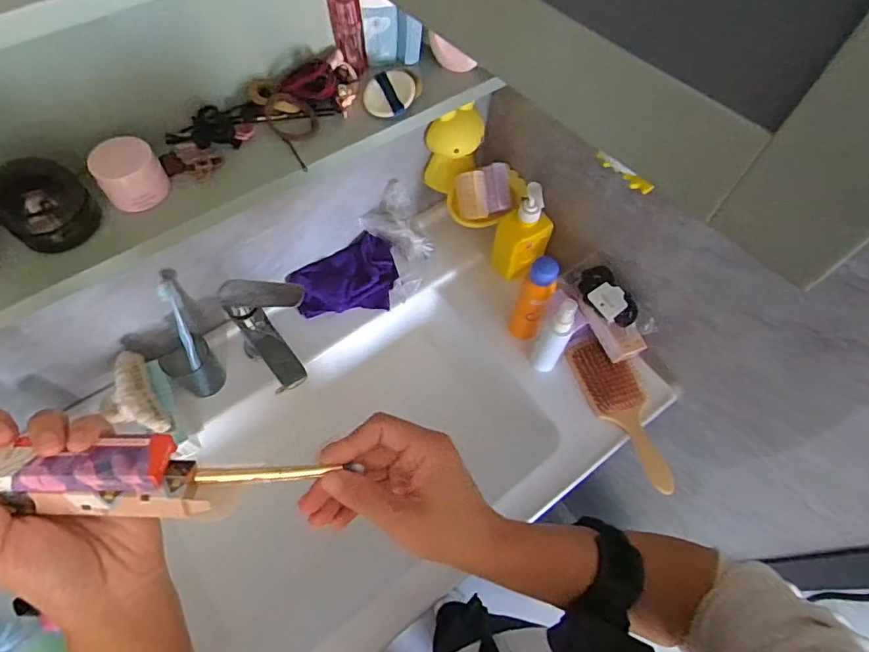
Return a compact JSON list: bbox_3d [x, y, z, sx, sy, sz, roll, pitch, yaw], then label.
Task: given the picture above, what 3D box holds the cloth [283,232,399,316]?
[{"bbox_3d":[-0.138,-0.077,0.787,0.154,0.042,0.106,-9,62,-7],"label":"cloth"}]

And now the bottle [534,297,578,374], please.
[{"bbox_3d":[0.162,0.019,0.682,0.030,0.149,0.033,30,65,13],"label":"bottle"}]

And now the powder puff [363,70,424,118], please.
[{"bbox_3d":[-0.041,-0.234,0.509,0.058,0.016,0.054,1,62,-2],"label":"powder puff"}]

